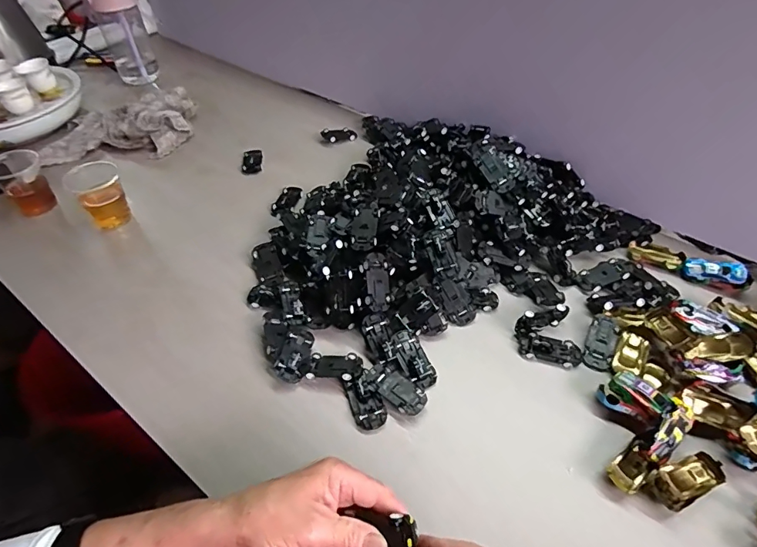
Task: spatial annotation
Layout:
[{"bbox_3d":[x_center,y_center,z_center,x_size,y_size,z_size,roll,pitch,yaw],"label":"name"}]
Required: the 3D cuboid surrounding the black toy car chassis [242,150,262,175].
[{"bbox_3d":[-0.208,-0.186,0.730,0.030,0.009,0.053,-3,48,-2],"label":"black toy car chassis"}]

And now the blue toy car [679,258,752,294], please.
[{"bbox_3d":[0.413,-0.001,0.544,0.069,0.024,0.033,16,50,15],"label":"blue toy car"}]

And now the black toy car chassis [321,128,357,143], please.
[{"bbox_3d":[-0.070,-0.245,0.781,0.063,0.011,0.033,-9,50,-24],"label":"black toy car chassis"}]

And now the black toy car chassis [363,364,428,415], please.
[{"bbox_3d":[0.017,0.116,0.446,0.066,0.009,0.031,30,55,25],"label":"black toy car chassis"}]

